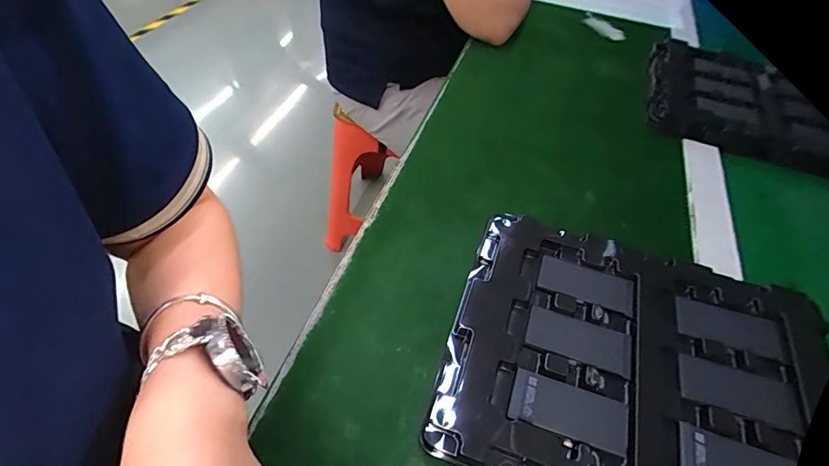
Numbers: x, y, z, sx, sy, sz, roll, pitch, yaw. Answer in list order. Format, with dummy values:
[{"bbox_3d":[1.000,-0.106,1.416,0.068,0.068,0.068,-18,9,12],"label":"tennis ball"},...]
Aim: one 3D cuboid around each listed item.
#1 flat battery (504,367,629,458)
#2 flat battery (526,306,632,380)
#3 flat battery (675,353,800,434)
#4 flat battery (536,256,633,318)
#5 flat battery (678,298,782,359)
[{"bbox_3d":[0.104,0.119,0.297,0.076,0.004,0.034,15,50,12],"label":"flat battery"},{"bbox_3d":[0.124,0.080,0.333,0.075,0.004,0.036,15,50,12],"label":"flat battery"},{"bbox_3d":[0.230,0.114,0.314,0.079,0.006,0.035,16,50,13],"label":"flat battery"},{"bbox_3d":[0.142,0.043,0.369,0.076,0.005,0.034,17,51,13],"label":"flat battery"},{"bbox_3d":[0.243,0.071,0.341,0.070,0.004,0.037,15,50,12],"label":"flat battery"}]

